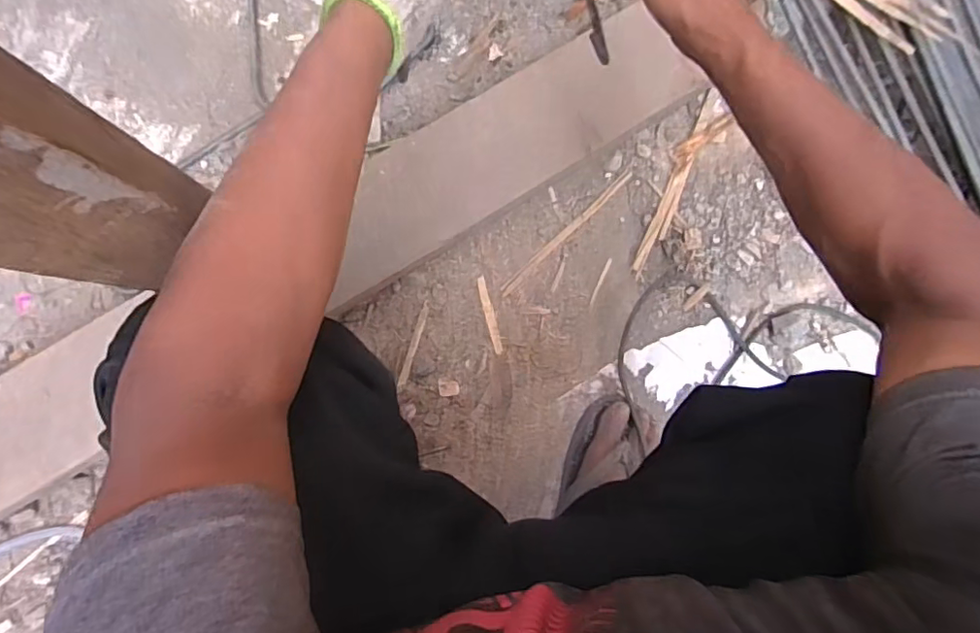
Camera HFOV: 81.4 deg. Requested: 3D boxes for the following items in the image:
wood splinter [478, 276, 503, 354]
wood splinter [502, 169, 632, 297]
[{"bbox_3d":[0.001,-0.002,0.674,0.012,0.004,0.092,-16,93,-6],"label":"wood splinter"},{"bbox_3d":[0.093,-0.103,0.689,0.215,0.004,0.012,-44,96,-4],"label":"wood splinter"}]

